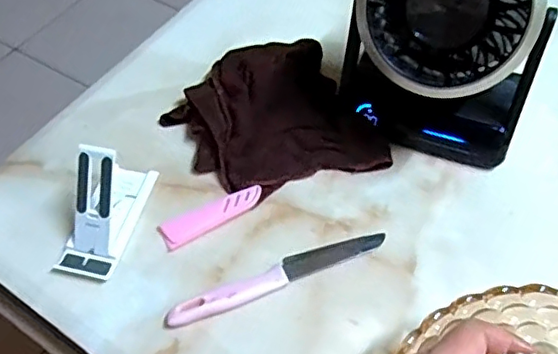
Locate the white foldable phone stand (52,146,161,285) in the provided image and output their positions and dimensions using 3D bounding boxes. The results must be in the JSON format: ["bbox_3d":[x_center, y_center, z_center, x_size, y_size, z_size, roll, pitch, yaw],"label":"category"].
[{"bbox_3d":[-0.153,0.021,0.517,0.048,0.071,0.113,16,57,16],"label":"white foldable phone stand"}]

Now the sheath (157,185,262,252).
[{"bbox_3d":[-0.062,0.032,0.540,0.096,0.012,0.027,-25,56,-14],"label":"sheath"}]

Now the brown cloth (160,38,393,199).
[{"bbox_3d":[-0.013,-0.063,0.590,0.177,0.039,0.194,-22,55,-11],"label":"brown cloth"}]

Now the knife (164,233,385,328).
[{"bbox_3d":[-0.001,0.082,0.500,0.192,0.009,0.023,-22,55,-11],"label":"knife"}]

